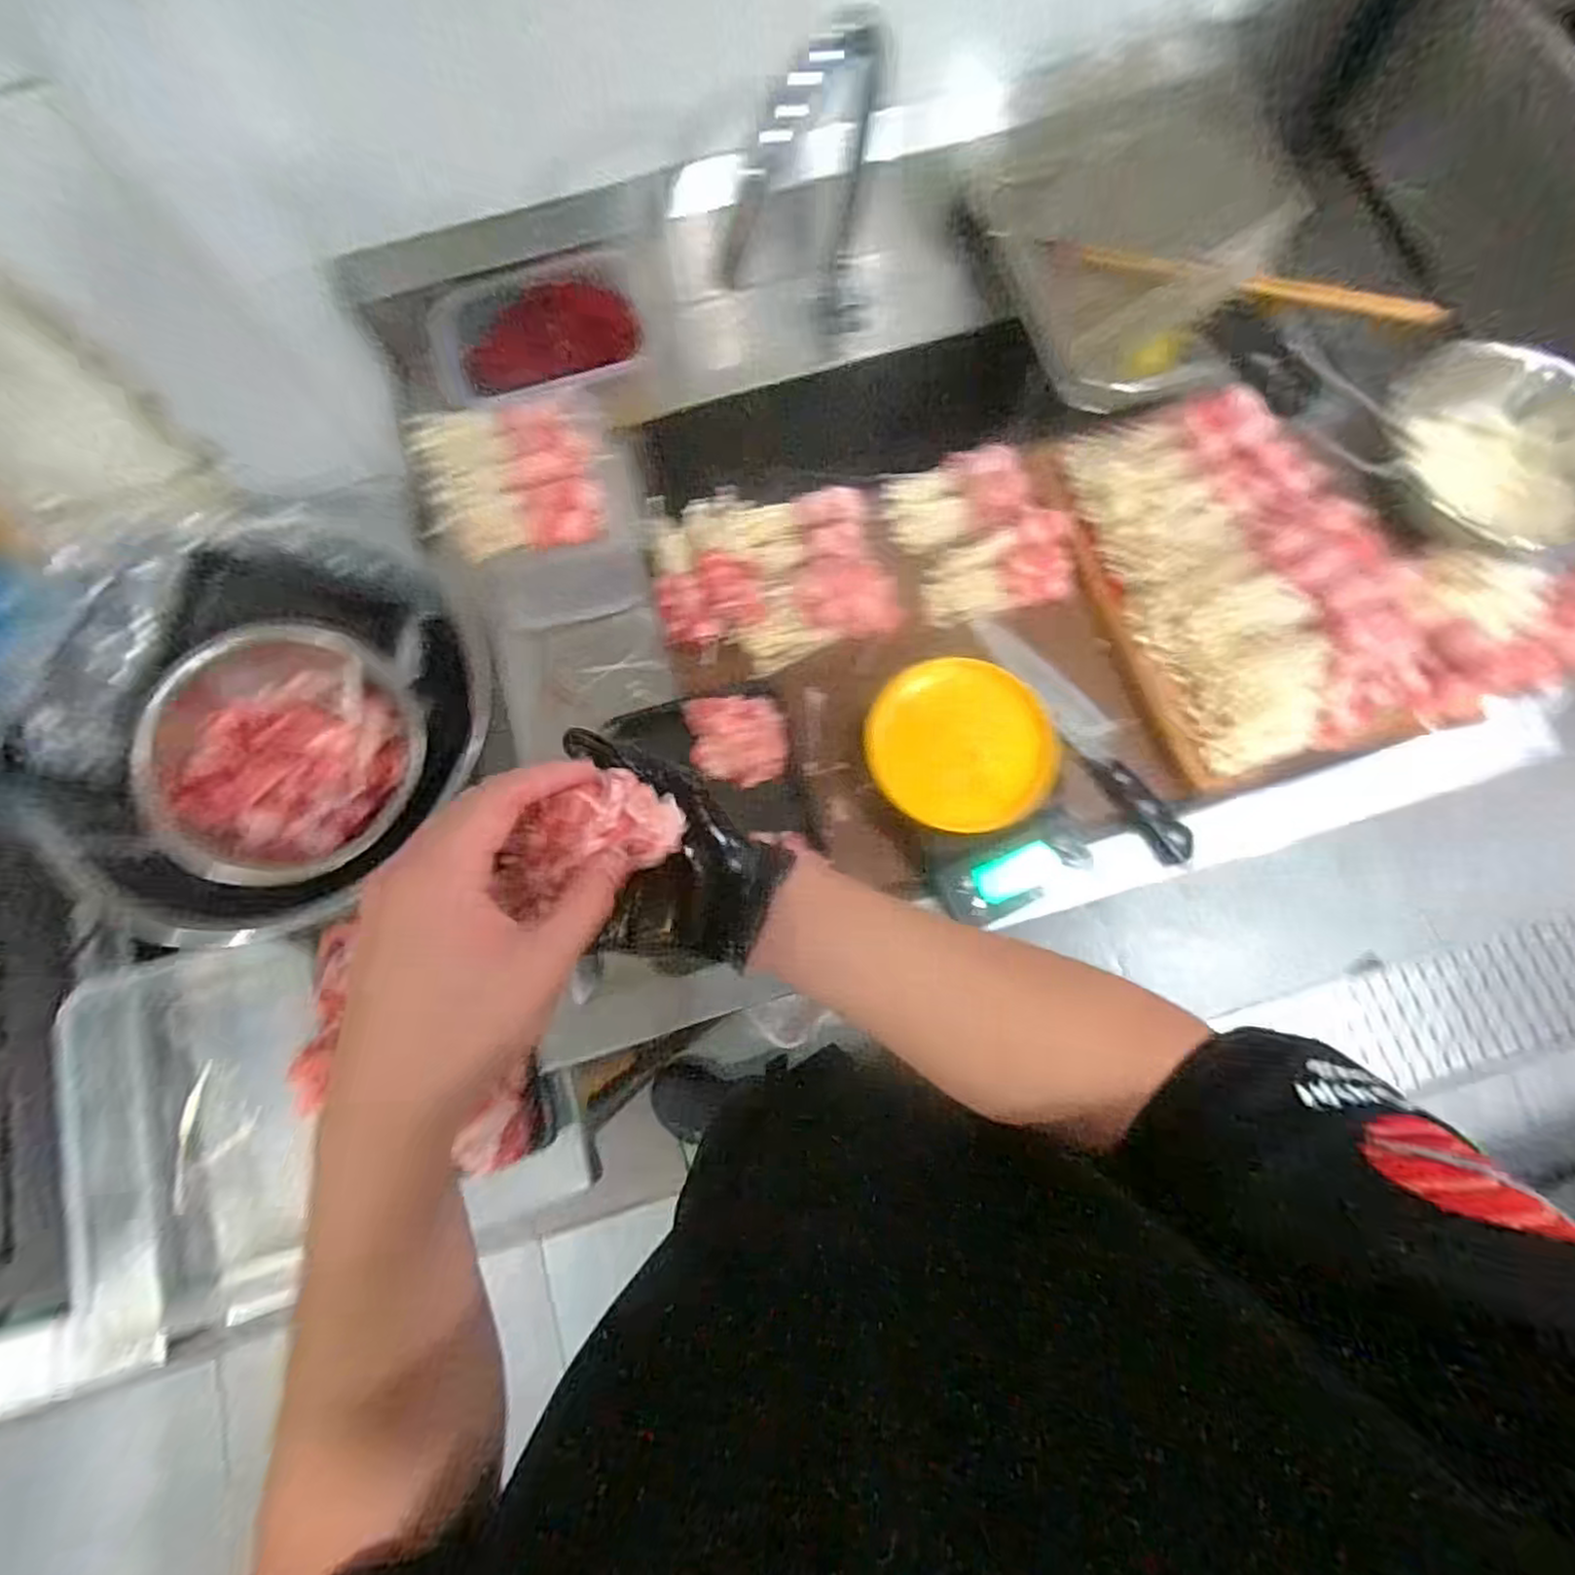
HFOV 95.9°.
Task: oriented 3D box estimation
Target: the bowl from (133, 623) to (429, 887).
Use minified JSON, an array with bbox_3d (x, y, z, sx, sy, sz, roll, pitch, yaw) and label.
[{"bbox_3d":[-0.396,-0.026,0.555,0.180,0.077,0.196,13,77,5],"label":"bowl"}]

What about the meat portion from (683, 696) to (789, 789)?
[{"bbox_3d":[-0.045,-0.043,0.610,0.087,0.030,0.076,2,77,2],"label":"meat portion"}]

